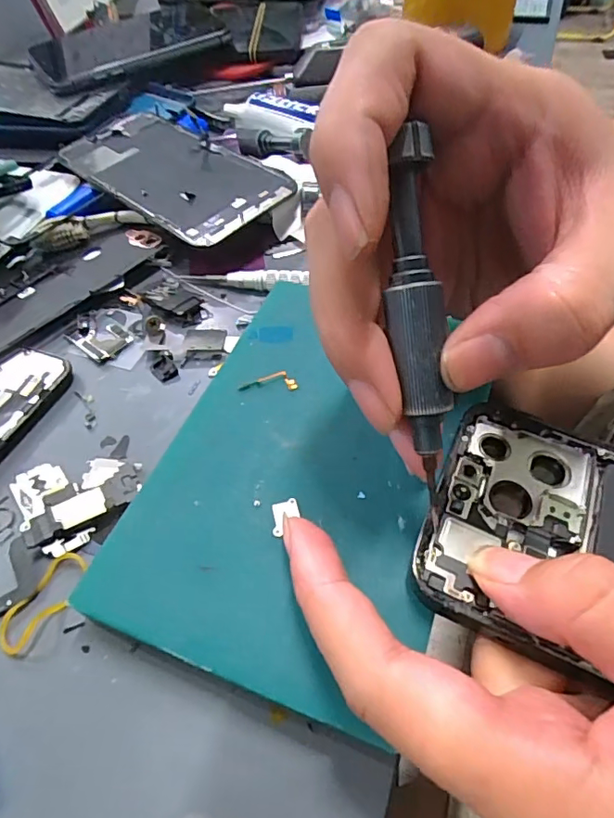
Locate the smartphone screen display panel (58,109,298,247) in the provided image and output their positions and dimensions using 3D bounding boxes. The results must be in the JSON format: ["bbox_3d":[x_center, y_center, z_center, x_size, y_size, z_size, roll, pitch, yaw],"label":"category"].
[{"bbox_3d":[-0.083,-0.143,0.311,0.155,0.004,0.072,37,66,27],"label":"smartphone screen display panel"}]

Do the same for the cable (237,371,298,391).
[{"bbox_3d":[-0.016,-0.012,0.210,0.024,0.004,0.008,-2,51,3],"label":"cable"}]

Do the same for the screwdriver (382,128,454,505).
[{"bbox_3d":[0.029,-0.024,0.136,0.013,0.015,0.086,-6,96,-9],"label":"screwdriver"}]

